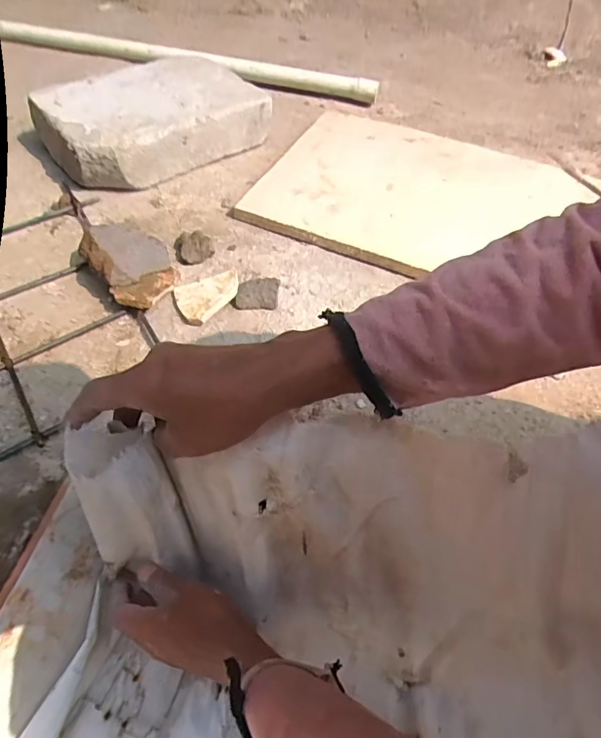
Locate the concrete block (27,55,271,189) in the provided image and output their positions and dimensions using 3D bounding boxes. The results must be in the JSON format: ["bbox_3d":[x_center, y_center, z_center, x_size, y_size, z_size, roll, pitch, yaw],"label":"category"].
[{"bbox_3d":[-0.222,-0.379,0.744,0.322,0.084,0.187,-35,61,-29],"label":"concrete block"}]

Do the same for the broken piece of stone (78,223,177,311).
[{"bbox_3d":[-0.193,-0.122,0.564,0.091,0.053,0.125,-25,57,-23],"label":"broken piece of stone"}]

